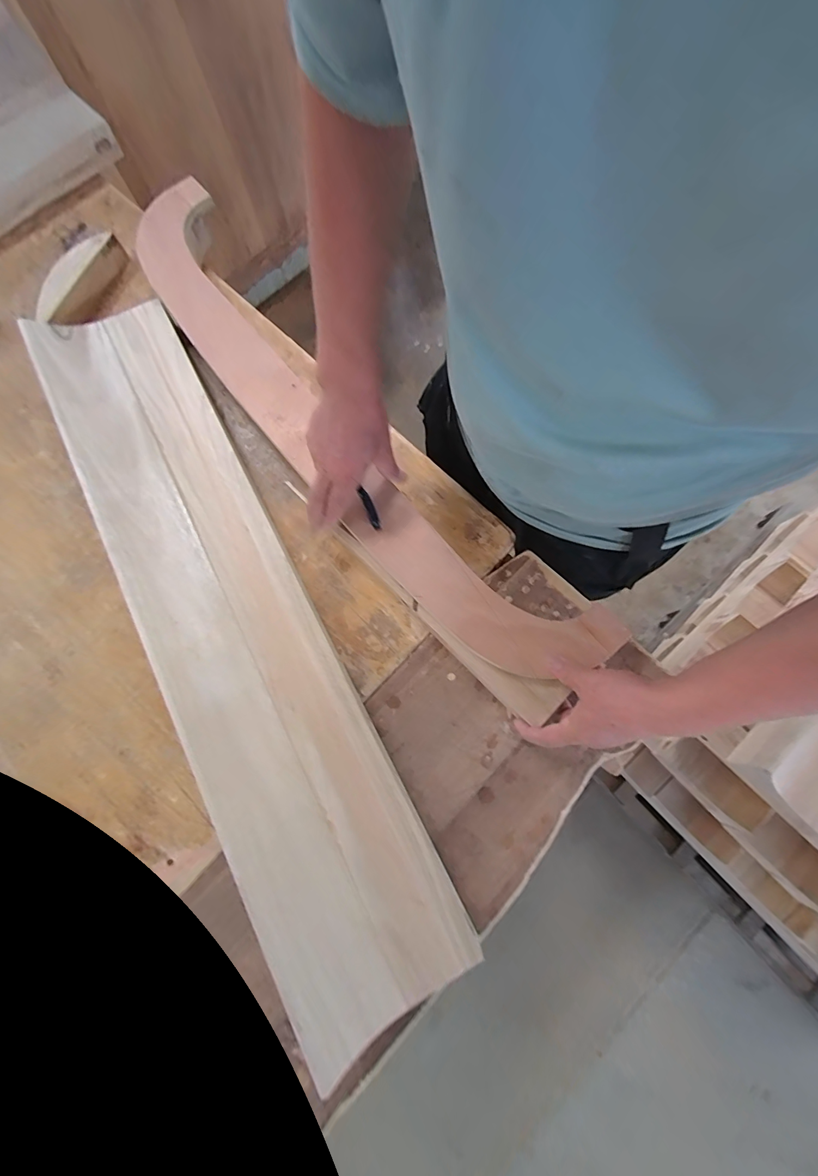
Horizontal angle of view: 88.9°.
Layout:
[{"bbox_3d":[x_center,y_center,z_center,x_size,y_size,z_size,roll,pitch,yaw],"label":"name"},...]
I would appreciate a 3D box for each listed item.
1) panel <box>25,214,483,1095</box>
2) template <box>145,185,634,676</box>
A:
[{"bbox_3d":[-0.248,-0.031,0.513,0.183,0.084,1.027,-29,78,-6],"label":"panel"},{"bbox_3d":[-0.113,-0.241,0.563,0.165,0.032,0.913,-38,77,-13],"label":"template"}]

